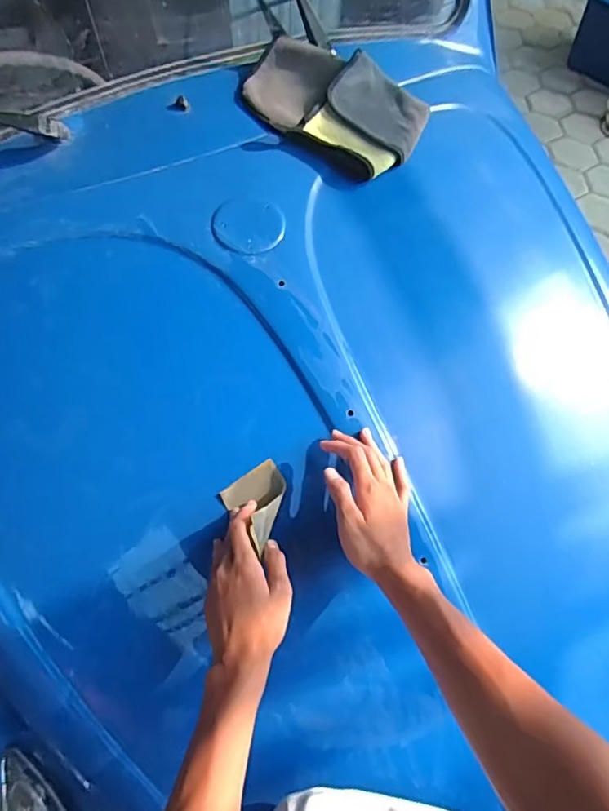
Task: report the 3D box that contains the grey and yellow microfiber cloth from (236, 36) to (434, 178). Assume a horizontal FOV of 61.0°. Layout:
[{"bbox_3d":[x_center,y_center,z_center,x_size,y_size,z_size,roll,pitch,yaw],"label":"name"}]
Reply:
[{"bbox_3d":[0.045,-0.443,0.751,0.252,0.051,0.177,30,68,10],"label":"grey and yellow microfiber cloth"}]

